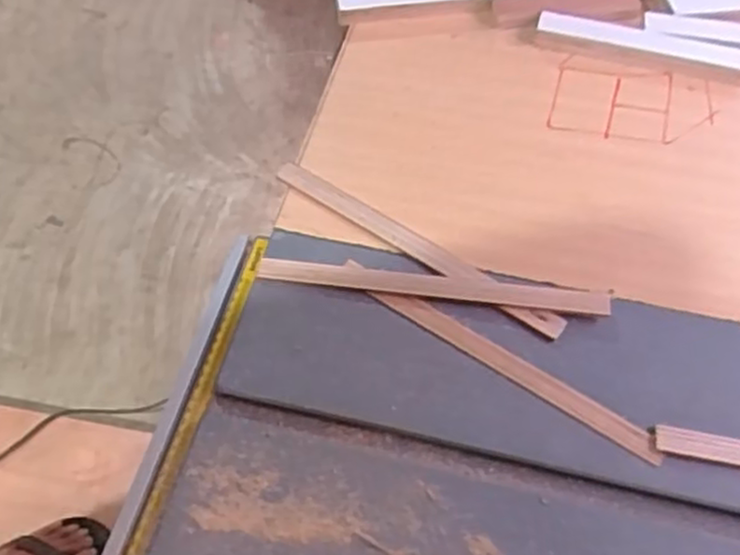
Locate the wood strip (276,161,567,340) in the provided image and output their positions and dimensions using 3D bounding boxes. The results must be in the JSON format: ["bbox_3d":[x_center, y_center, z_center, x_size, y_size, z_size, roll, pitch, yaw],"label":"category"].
[{"bbox_3d":[0.036,-0.028,0.627,0.280,0.006,0.023,32,63,19],"label":"wood strip"}]

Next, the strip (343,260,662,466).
[{"bbox_3d":[0.095,0.060,0.572,0.270,0.009,0.022,30,62,18],"label":"strip"}]

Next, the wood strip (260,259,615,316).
[{"bbox_3d":[0.049,0.008,0.603,0.280,0.007,0.022,7,58,4],"label":"wood strip"}]

